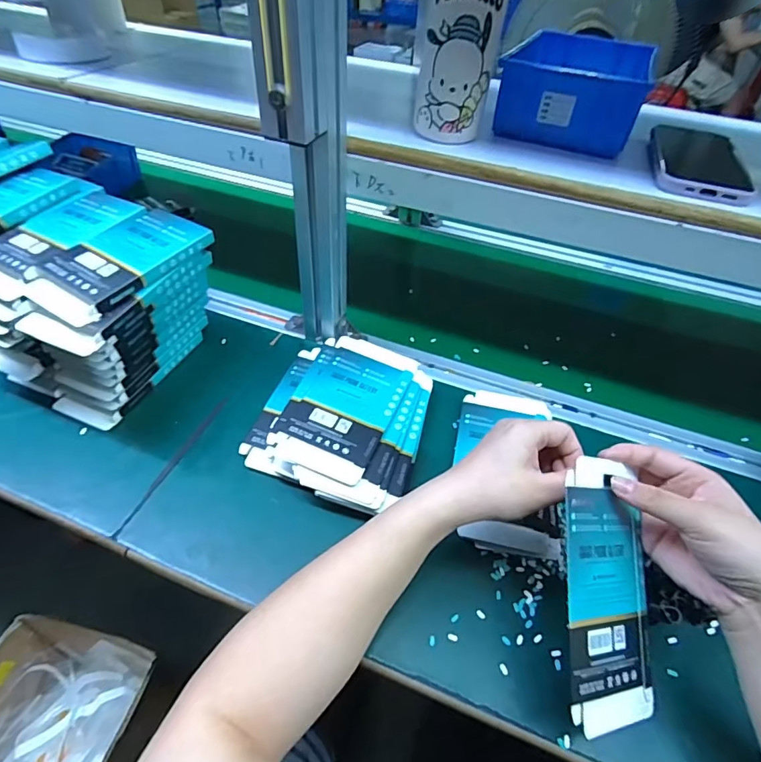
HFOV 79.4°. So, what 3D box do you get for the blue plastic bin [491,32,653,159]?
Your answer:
[{"bbox_3d":[0.203,-0.308,0.477,0.138,0.067,0.189,21,48,15],"label":"blue plastic bin"}]

